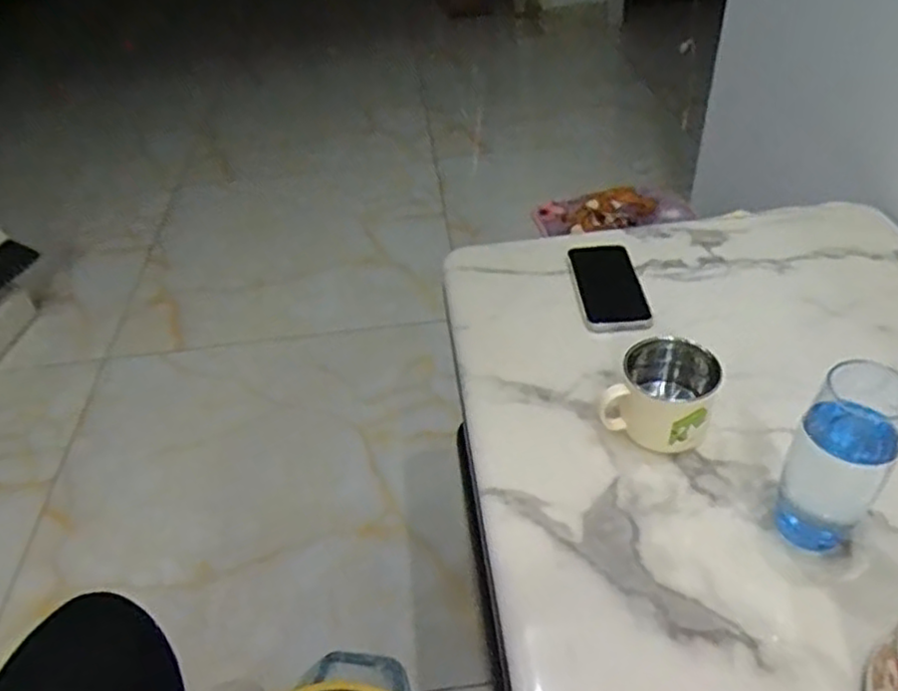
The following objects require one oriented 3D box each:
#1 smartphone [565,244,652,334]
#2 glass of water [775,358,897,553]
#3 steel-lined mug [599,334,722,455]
[{"bbox_3d":[0.183,-0.073,0.813,0.073,0.010,0.151,-4,41,3],"label":"smartphone"},{"bbox_3d":[0.281,0.091,0.510,0.059,0.165,0.050,21,48,28],"label":"glass of water"},{"bbox_3d":[0.191,0.045,0.635,0.093,0.087,0.070,13,44,21],"label":"steel-lined mug"}]

